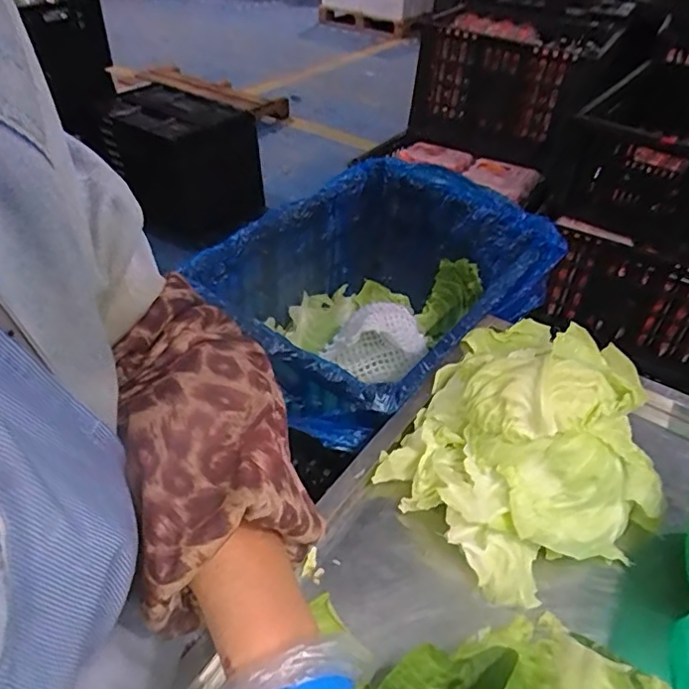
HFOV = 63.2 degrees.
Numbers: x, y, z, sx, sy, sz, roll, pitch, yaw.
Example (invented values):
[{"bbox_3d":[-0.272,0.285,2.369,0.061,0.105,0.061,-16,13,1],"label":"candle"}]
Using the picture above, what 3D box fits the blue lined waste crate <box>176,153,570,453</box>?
[{"bbox_3d":[0.064,-0.048,0.840,0.357,0.237,0.465,26,46,25],"label":"blue lined waste crate"}]

